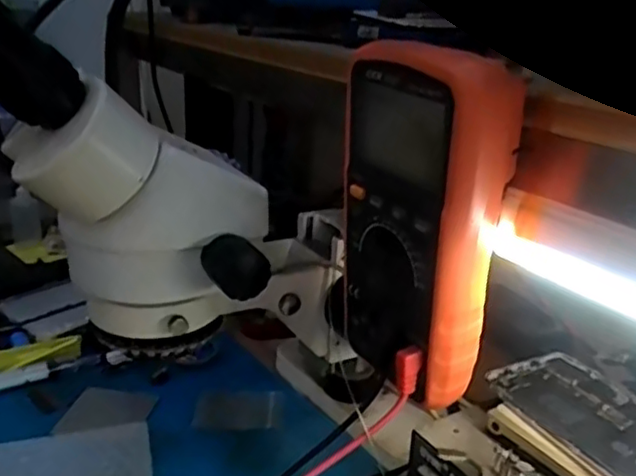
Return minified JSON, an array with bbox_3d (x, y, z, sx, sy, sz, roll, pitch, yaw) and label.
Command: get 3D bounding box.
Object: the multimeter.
[{"bbox_3d":[0.051,-0.009,0.327,0.045,0.167,0.081,-7,23,-26],"label":"multimeter"}]

